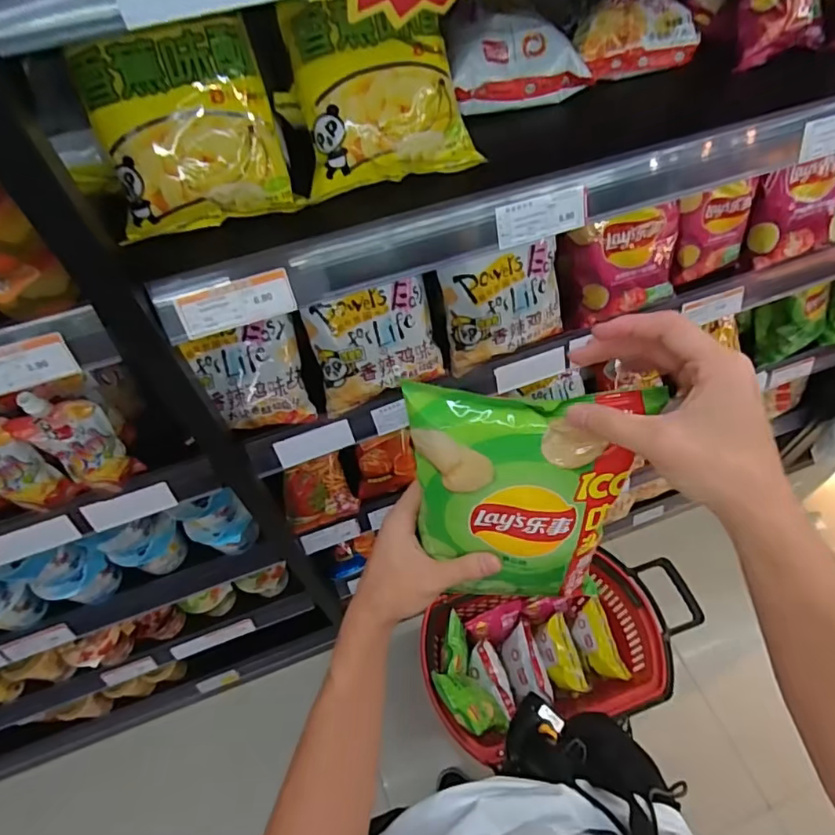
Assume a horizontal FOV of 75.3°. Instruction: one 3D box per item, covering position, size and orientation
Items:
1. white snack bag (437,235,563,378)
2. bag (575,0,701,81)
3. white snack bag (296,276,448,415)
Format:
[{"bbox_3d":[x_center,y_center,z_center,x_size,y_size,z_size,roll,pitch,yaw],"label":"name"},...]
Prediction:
[{"bbox_3d":[0.103,-0.137,0.654,0.143,0.142,0.050,-21,35,-11],"label":"white snack bag"},{"bbox_3d":[0.233,-0.415,0.583,0.133,0.064,0.053,-15,56,-6],"label":"bag"},{"bbox_3d":[-0.048,-0.086,0.642,0.150,0.141,0.050,-17,25,-10],"label":"white snack bag"}]

